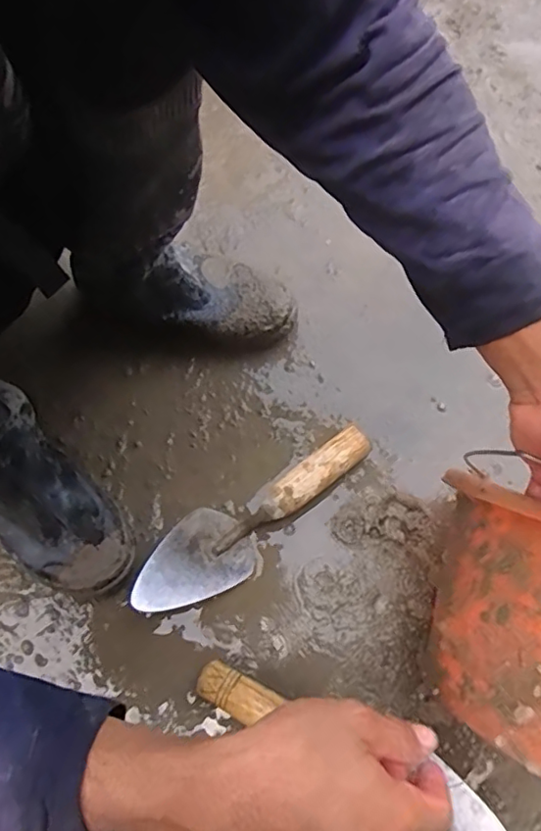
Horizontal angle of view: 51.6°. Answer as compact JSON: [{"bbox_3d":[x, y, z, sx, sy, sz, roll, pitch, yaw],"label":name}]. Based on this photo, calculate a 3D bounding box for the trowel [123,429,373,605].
[{"bbox_3d":[-0.011,0.101,0.535,0.259,0.050,0.077,-28,72,-9],"label":"trowel"}]

